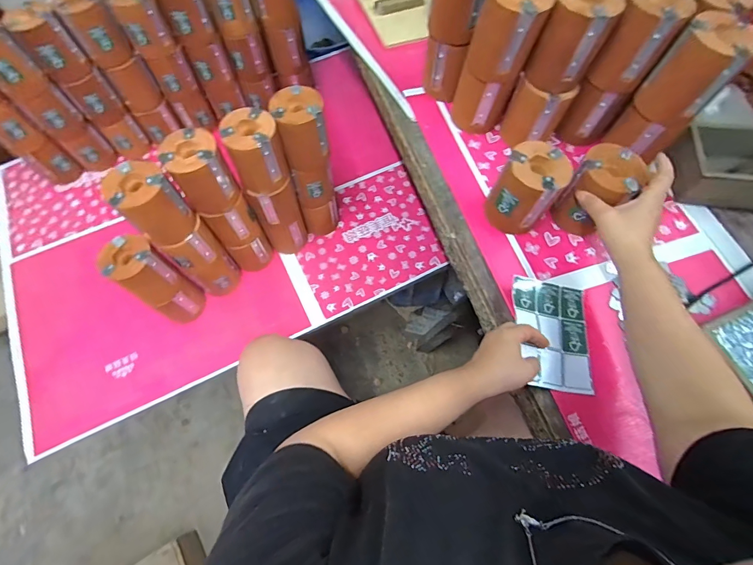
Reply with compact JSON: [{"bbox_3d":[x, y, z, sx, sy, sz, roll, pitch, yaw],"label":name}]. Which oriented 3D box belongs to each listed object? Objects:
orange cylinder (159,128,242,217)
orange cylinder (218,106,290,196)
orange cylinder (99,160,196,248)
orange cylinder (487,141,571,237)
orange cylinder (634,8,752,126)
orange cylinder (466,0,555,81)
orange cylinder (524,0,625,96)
[{"bbox_3d":[-0.256,-0.160,0.558,0.073,0.104,0.070,0,66,-1],"label":"orange cylinder"},{"bbox_3d":[-0.179,-0.195,0.572,0.078,0.099,0.075,-19,68,-9],"label":"orange cylinder"},{"bbox_3d":[-0.316,-0.110,0.534,0.078,0.099,0.072,40,72,15],"label":"orange cylinder"},{"bbox_3d":[0.197,-0.122,0.501,0.074,0.099,0.073,0,66,-1],"label":"orange cylinder"},{"bbox_3d":[0.389,-0.255,0.463,0.076,0.102,0.073,36,71,14],"label":"orange cylinder"},{"bbox_3d":[0.168,-0.323,0.482,0.079,0.101,0.071,20,68,8],"label":"orange cylinder"},{"bbox_3d":[0.248,-0.311,0.479,0.076,0.098,0.073,35,70,13],"label":"orange cylinder"}]

